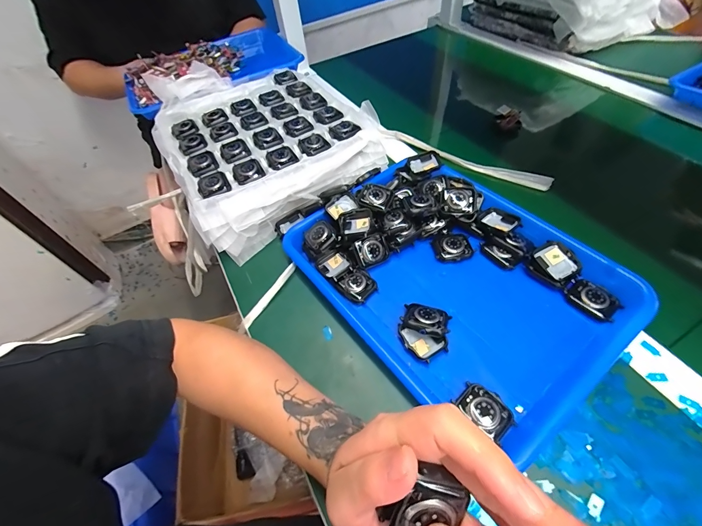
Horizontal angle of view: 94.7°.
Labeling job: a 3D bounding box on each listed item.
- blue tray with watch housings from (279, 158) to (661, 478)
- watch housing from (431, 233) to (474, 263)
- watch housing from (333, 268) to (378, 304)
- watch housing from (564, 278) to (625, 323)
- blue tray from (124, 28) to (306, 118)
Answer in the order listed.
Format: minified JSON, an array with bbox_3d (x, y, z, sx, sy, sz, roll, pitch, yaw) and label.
[{"bbox_3d":[0.105,0.004,0.360,0.248,0.032,0.334,-34,56,-18],"label":"blue tray with watch housings"},{"bbox_3d":[0.123,-0.020,0.395,0.042,0.009,0.040,-12,52,-1],"label":"watch housing"},{"bbox_3d":[0.007,0.024,0.371,0.036,0.014,0.040,-39,58,-21],"label":"watch housing"},{"bbox_3d":[0.253,0.039,0.337,0.033,0.014,0.046,-34,56,-18],"label":"watch housing"},{"bbox_3d":[-0.295,-0.411,0.692,0.341,0.074,0.261,-25,54,-12],"label":"blue tray"}]

